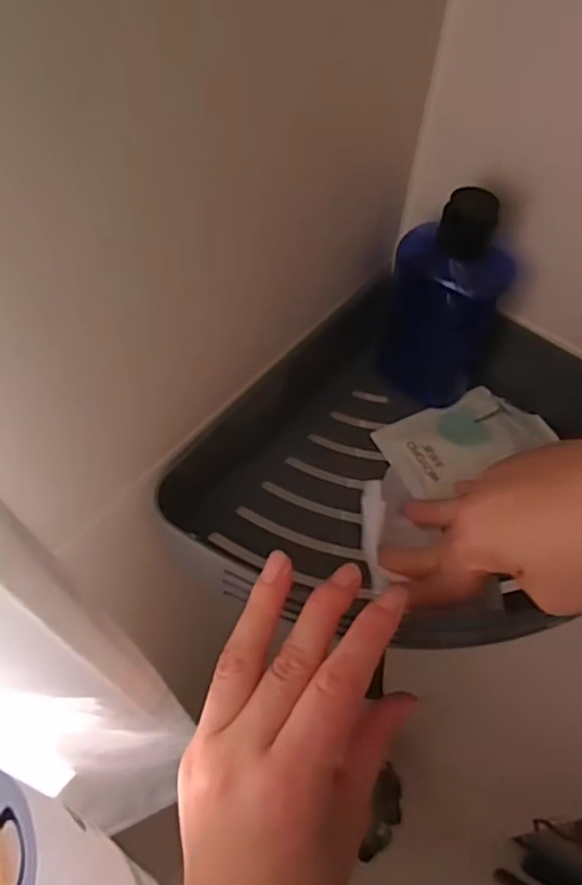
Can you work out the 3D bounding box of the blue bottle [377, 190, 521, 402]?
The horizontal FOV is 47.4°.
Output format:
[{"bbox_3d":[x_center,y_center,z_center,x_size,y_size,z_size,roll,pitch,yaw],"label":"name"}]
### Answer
[{"bbox_3d":[0.087,-0.078,0.368,0.052,0.128,0.058,26,58,15],"label":"blue bottle"}]

